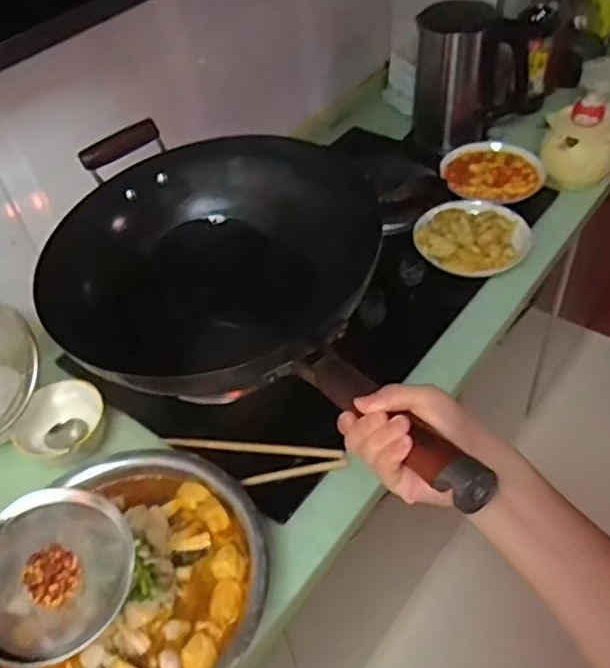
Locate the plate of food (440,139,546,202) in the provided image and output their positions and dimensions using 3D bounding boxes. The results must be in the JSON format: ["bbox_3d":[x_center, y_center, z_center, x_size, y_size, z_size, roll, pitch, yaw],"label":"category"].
[{"bbox_3d":[0.324,-0.283,1.119,0.174,0.021,0.164,-4,47,4],"label":"plate of food"}]

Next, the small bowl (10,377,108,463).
[{"bbox_3d":[-0.301,0.112,0.825,0.112,0.049,0.119,-4,47,4],"label":"small bowl"}]

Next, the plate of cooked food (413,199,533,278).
[{"bbox_3d":[0.263,-0.164,1.005,0.174,0.028,0.162,1,48,8],"label":"plate of cooked food"}]

